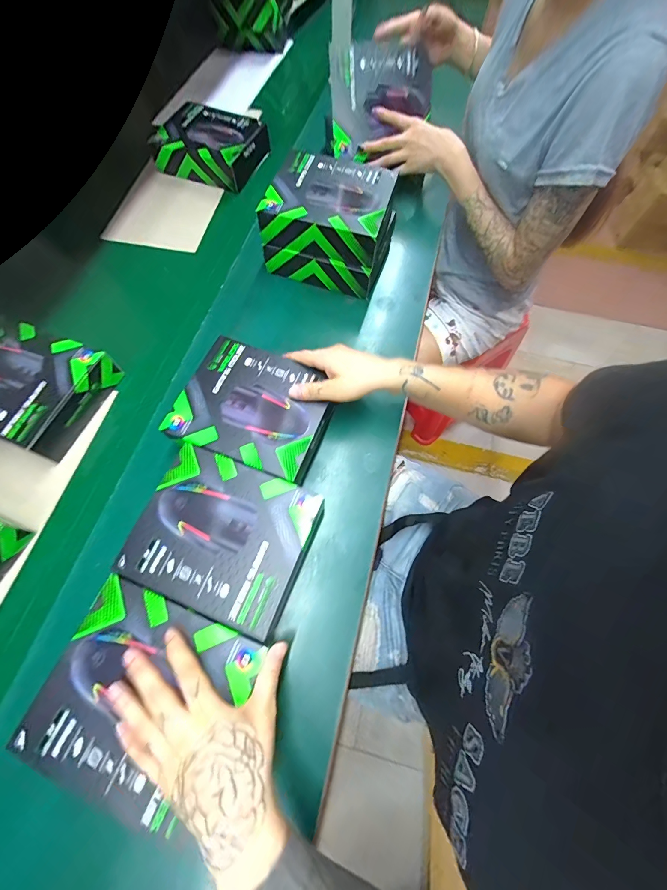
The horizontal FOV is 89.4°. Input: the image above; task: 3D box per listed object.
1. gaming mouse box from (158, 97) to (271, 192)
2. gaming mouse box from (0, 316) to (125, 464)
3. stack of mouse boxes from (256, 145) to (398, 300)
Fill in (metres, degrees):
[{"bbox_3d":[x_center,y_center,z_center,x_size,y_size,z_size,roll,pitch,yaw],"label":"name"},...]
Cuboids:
[{"bbox_3d":[-0.239,-0.597,0.673,0.184,0.058,0.153,20,69,7],"label":"gaming mouse box"},{"bbox_3d":[-0.416,-0.082,0.472,0.183,0.065,0.153,23,70,8],"label":"gaming mouse box"},{"bbox_3d":[-0.003,-0.354,0.555,0.183,0.121,0.150,17,69,6],"label":"stack of mouse boxes"}]

